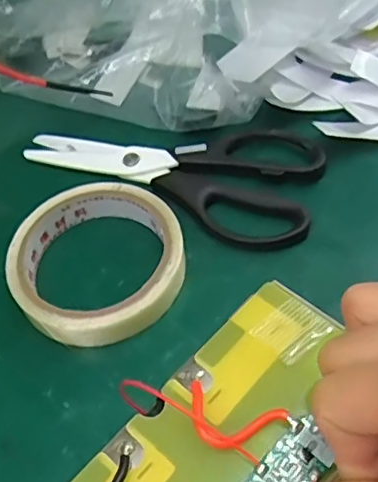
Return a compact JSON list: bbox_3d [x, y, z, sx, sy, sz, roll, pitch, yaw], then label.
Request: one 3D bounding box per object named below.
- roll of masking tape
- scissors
[{"bbox_3d":[-0.050,0.012,0.316,0.092,0.021,0.094,-3,54,4],"label":"roll of masking tape"},{"bbox_3d":[-0.009,-0.054,0.365,0.187,0.014,0.084,20,58,19],"label":"scissors"}]

